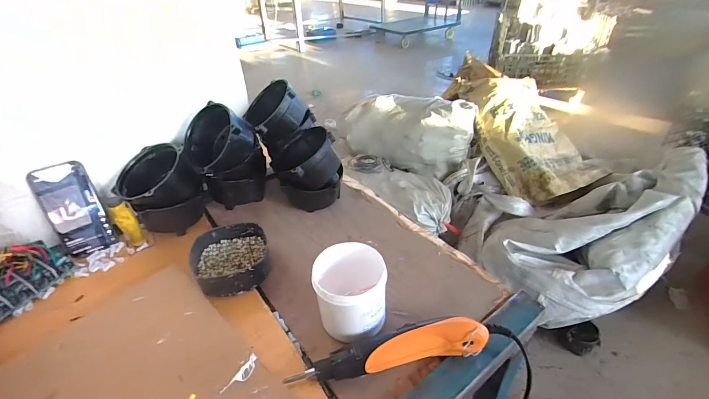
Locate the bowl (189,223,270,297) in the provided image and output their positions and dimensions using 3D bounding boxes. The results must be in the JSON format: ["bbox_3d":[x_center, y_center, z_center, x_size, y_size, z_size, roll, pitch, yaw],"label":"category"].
[{"bbox_3d":[-0.200,0.096,0.570,0.115,0.045,0.126,-2,36,1],"label":"bowl"}]

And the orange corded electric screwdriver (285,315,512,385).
[{"bbox_3d":[0.058,0.186,0.438,0.283,0.048,0.048,-6,36,-5],"label":"orange corded electric screwdriver"}]

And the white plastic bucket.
[{"bbox_3d":[-0.004,0.130,0.468,0.089,0.115,0.082,-2,36,1],"label":"white plastic bucket"}]

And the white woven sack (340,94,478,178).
[{"bbox_3d":[0.223,-0.356,1.696,0.671,0.265,0.304,16,40,24],"label":"white woven sack"}]

